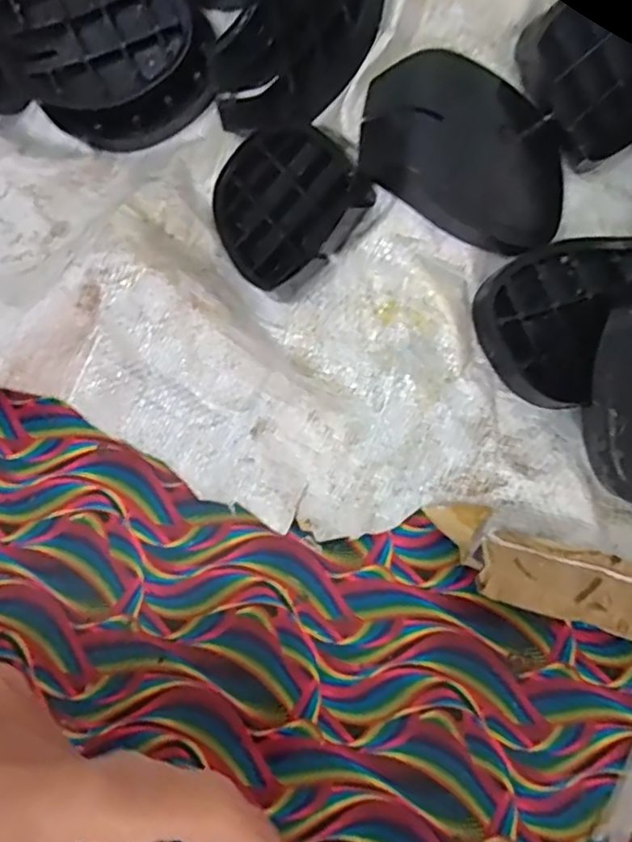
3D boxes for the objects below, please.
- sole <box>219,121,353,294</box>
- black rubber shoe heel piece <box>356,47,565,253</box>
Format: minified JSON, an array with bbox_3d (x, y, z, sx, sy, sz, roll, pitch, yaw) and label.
[{"bbox_3d":[-0.021,-0.126,0.358,0.086,0.014,0.096,-44,63,21],"label":"sole"},{"bbox_3d":[0.084,-0.145,0.333,0.116,0.017,0.094,18,80,-18],"label":"black rubber shoe heel piece"}]

